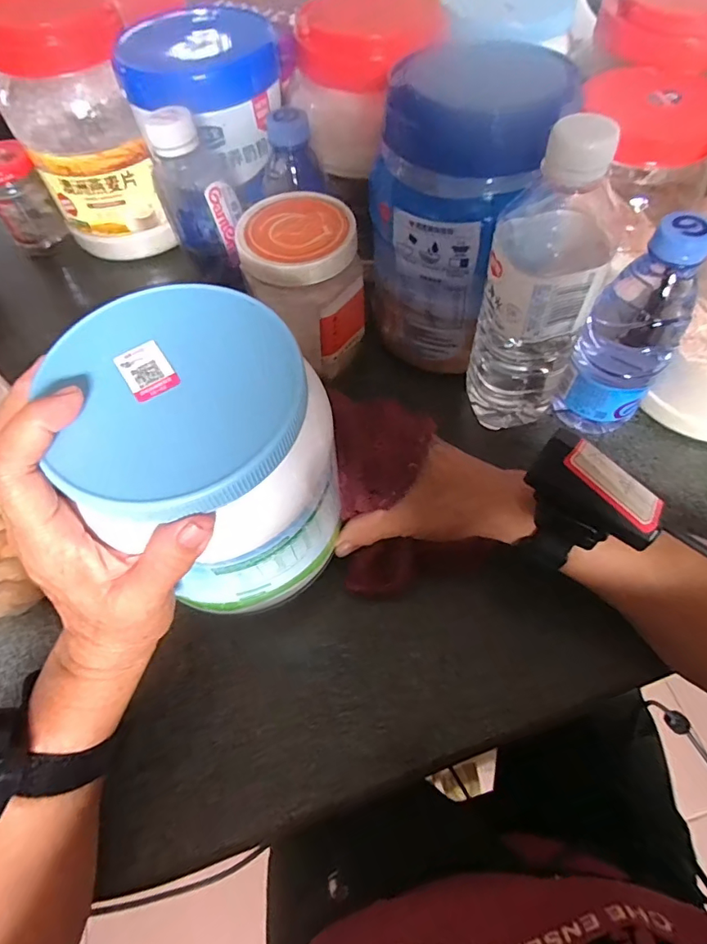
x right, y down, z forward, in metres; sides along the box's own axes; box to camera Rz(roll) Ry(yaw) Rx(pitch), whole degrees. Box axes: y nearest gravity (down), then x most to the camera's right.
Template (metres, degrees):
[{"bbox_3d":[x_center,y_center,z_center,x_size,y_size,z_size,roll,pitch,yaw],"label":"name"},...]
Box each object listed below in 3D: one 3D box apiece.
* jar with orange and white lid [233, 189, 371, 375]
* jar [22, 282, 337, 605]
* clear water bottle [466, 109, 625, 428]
[{"bbox_3d":[-0.035,-0.141,0.396,0.086,0.119,0.081,-1,59,2],"label":"jar with orange and white lid"},{"bbox_3d":[-0.074,-0.005,0.272,0.118,0.135,0.119,-1,59,2],"label":"jar"},{"bbox_3d":[0.122,-0.113,0.324,0.072,0.209,0.068,21,63,14],"label":"clear water bottle"}]

